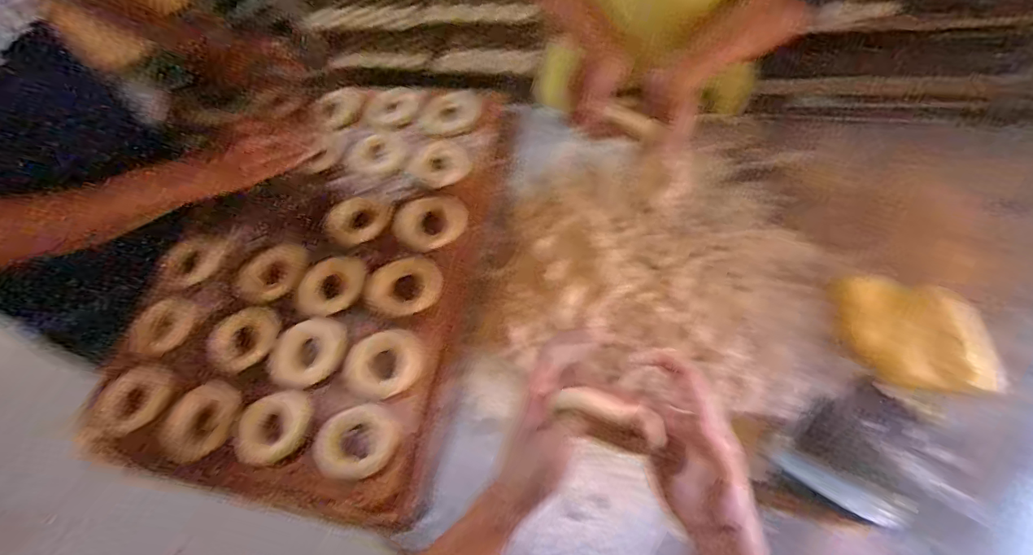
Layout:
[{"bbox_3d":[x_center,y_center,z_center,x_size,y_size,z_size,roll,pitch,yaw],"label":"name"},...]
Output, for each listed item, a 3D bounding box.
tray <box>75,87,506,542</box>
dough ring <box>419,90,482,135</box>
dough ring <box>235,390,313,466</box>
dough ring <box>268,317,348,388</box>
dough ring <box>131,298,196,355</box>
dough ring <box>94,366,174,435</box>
[{"bbox_3d":[-0.249,-0.033,0.679,0.404,0.052,0.582,8,59,8],"label":"tray"},{"bbox_3d":[-0.099,-0.250,0.772,0.089,0.018,0.077,-1,58,2],"label":"dough ring"},{"bbox_3d":[-0.269,0.166,0.572,0.081,0.014,0.078,-1,58,2],"label":"dough ring"},{"bbox_3d":[-0.249,0.091,0.614,0.089,0.020,0.082,-1,58,2],"label":"dough ring"},{"bbox_3d":[-0.441,0.058,0.638,0.068,0.019,0.066,-37,64,-19],"label":"dough ring"},{"bbox_3d":[-0.451,0.144,0.601,0.067,0.021,0.083,21,61,15],"label":"dough ring"}]

